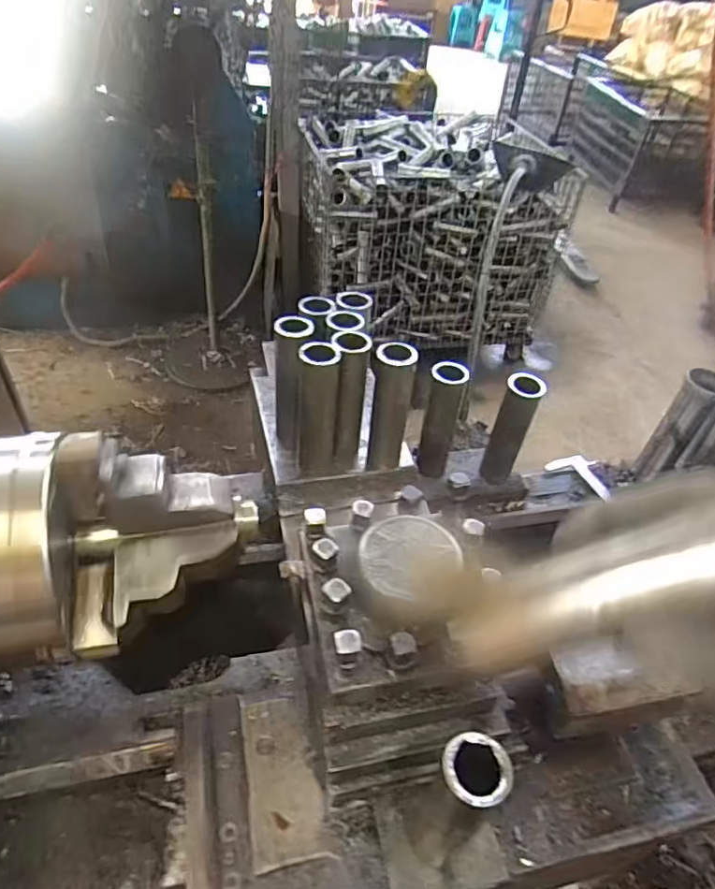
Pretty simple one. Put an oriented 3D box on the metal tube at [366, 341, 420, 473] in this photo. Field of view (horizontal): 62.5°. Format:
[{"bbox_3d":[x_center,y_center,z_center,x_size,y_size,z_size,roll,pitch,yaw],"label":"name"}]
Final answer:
[{"bbox_3d":[0.039,-0.042,0.712,0.049,0.162,0.043,11,43,4],"label":"metal tube"}]

